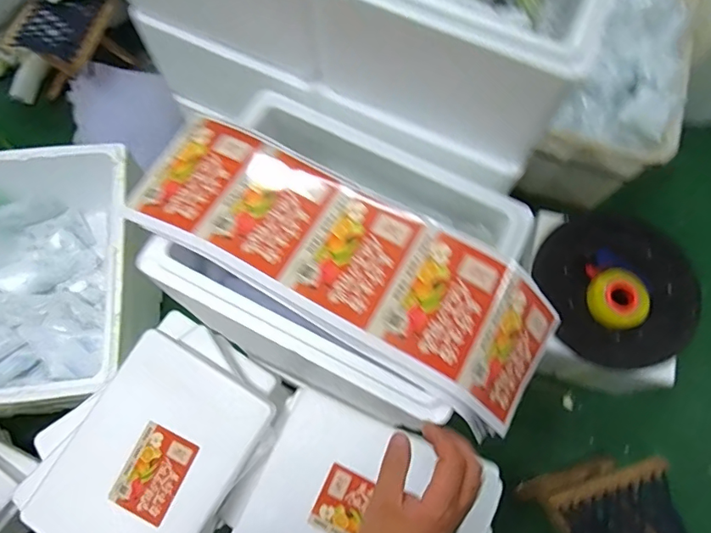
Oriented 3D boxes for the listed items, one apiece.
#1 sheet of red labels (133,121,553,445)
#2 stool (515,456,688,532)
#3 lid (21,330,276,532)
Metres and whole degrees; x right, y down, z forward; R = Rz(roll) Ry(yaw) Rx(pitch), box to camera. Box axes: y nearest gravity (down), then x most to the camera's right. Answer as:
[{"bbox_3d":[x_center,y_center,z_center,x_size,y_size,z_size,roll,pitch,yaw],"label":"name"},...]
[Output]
[{"bbox_3d":[-0.012,-0.004,0.539,0.470,0.077,0.167,27,72,9],"label":"sheet of red labels"},{"bbox_3d":[0.577,0.603,1.137,0.279,0.231,0.270,-16,71,-7],"label":"stool"},{"bbox_3d":[-0.330,0.315,0.798,0.258,0.021,0.352,29,80,11],"label":"lid"}]

